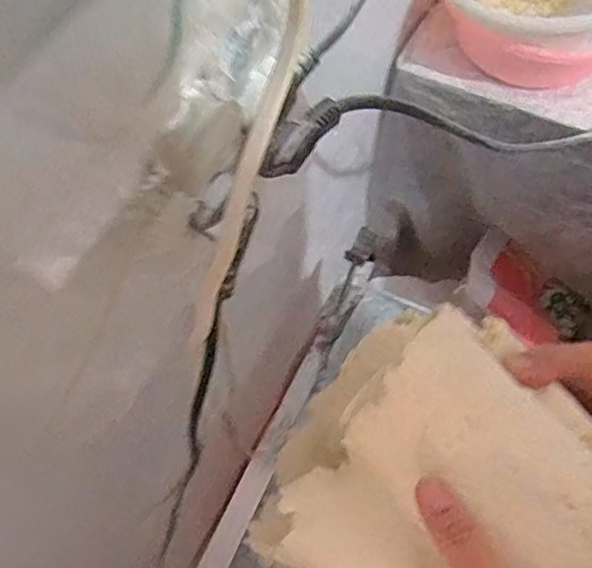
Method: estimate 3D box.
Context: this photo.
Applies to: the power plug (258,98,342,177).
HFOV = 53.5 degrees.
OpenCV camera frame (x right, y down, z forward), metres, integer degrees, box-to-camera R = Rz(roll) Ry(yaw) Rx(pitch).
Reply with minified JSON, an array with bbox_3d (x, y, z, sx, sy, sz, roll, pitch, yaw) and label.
[{"bbox_3d":[0.004,-0.081,0.323,0.016,0.021,0.059,37,65,17],"label":"power plug"}]

